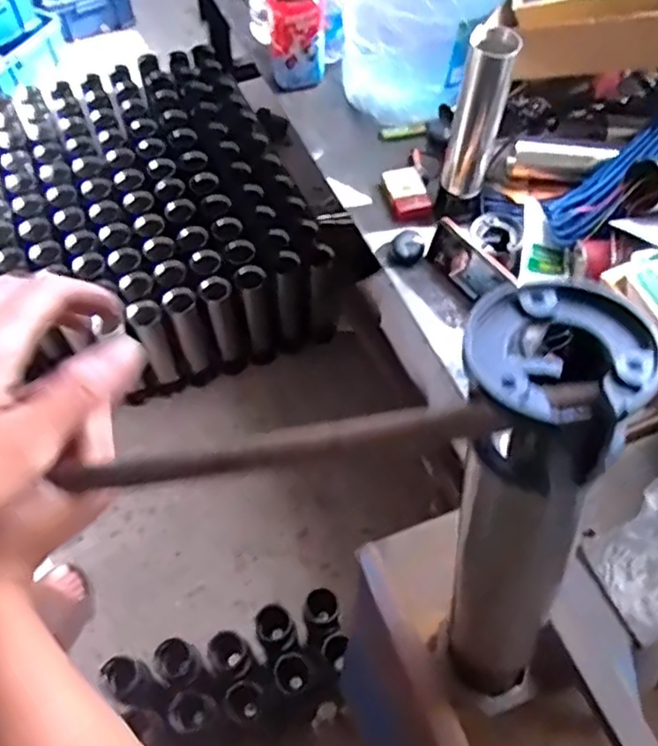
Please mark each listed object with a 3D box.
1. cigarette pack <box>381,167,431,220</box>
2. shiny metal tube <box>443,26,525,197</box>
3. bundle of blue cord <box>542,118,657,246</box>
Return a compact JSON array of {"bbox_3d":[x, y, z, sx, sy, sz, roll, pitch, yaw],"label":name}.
[{"bbox_3d":[0.125,-0.294,1.126,0.062,0.028,0.091,-16,61,-10],"label":"cigarette pack"},{"bbox_3d":[0.210,-0.359,0.992,0.067,0.248,0.055,9,60,5],"label":"shiny metal tube"},{"bbox_3d":[0.451,-0.322,1.031,0.322,0.049,0.091,-42,67,-2],"label":"bundle of blue cord"}]

